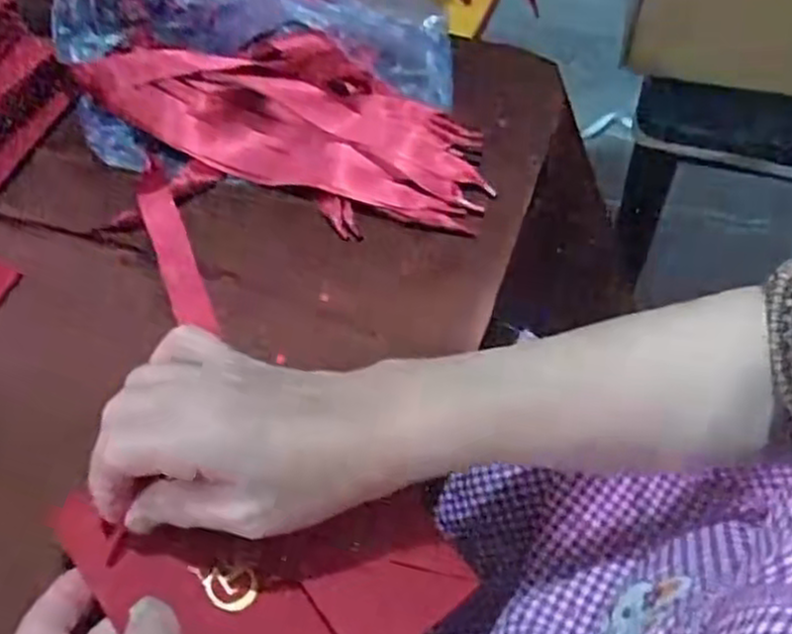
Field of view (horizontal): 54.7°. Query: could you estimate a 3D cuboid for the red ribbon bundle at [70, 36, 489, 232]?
[{"bbox_3d":[-0.073,-0.137,0.512,0.282,0.041,0.113,25,58,19],"label":"red ribbon bundle"}]

